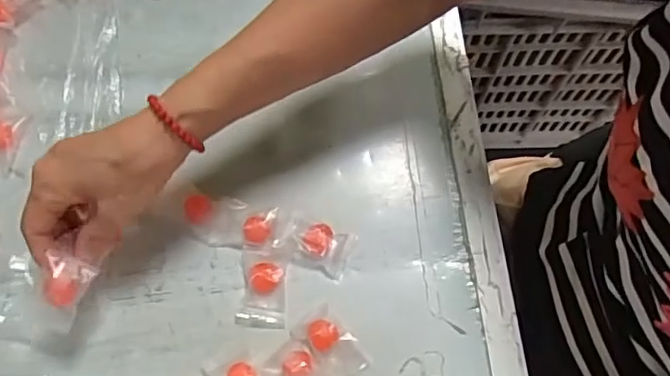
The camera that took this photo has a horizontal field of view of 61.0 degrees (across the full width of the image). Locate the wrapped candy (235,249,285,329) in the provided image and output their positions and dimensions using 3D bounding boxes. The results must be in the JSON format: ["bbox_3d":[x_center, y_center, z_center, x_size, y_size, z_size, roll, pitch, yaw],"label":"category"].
[{"bbox_3d":[-0.051,0.071,0.404,0.034,0.011,0.053,4,72,2],"label":"wrapped candy"}]

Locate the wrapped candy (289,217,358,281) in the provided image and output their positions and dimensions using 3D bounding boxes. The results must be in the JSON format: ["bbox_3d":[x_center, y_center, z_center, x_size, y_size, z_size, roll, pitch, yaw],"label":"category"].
[{"bbox_3d":[-0.011,0.040,0.407,0.045,0.015,0.033,21,73,8],"label":"wrapped candy"}]

